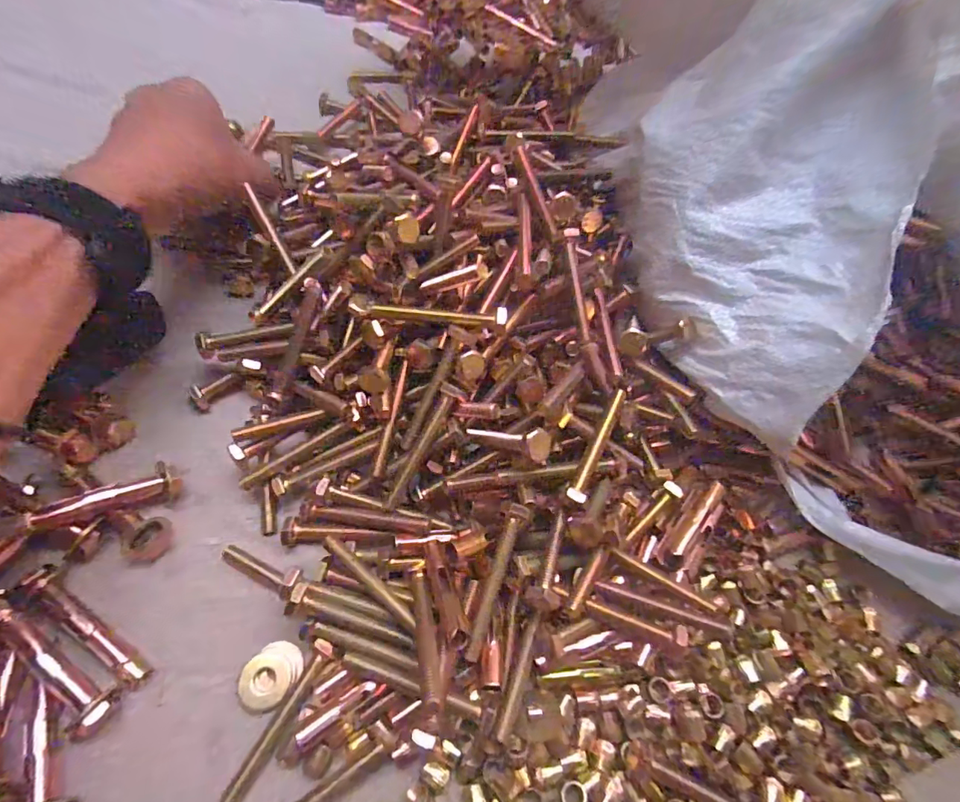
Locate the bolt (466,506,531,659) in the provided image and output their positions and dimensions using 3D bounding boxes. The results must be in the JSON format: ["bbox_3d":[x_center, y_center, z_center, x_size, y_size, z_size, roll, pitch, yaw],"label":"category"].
[{"bbox_3d":[0.008,0.075,0.204,0.008,0.015,0.062,17,66,8],"label":"bolt"}]

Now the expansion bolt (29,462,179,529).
[{"bbox_3d":[-0.167,0.044,0.221,0.055,0.015,0.012,-15,64,-28],"label":"expansion bolt"}]

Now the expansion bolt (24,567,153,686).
[{"bbox_3d":[-0.159,0.092,0.200,0.063,0.008,0.009,42,71,3],"label":"expansion bolt"}]

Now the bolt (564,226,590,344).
[{"bbox_3d":[0.049,-0.058,0.245,0.007,0.005,0.057,-9,90,-4],"label":"bolt"}]

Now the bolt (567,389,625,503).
[{"bbox_3d":[0.056,0.021,0.233,0.008,0.007,0.061,25,67,11],"label":"bolt"}]

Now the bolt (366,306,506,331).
[{"bbox_3d":[-0.020,-0.044,0.242,0.066,0.009,0.010,2,64,1],"label":"bolt"}]

